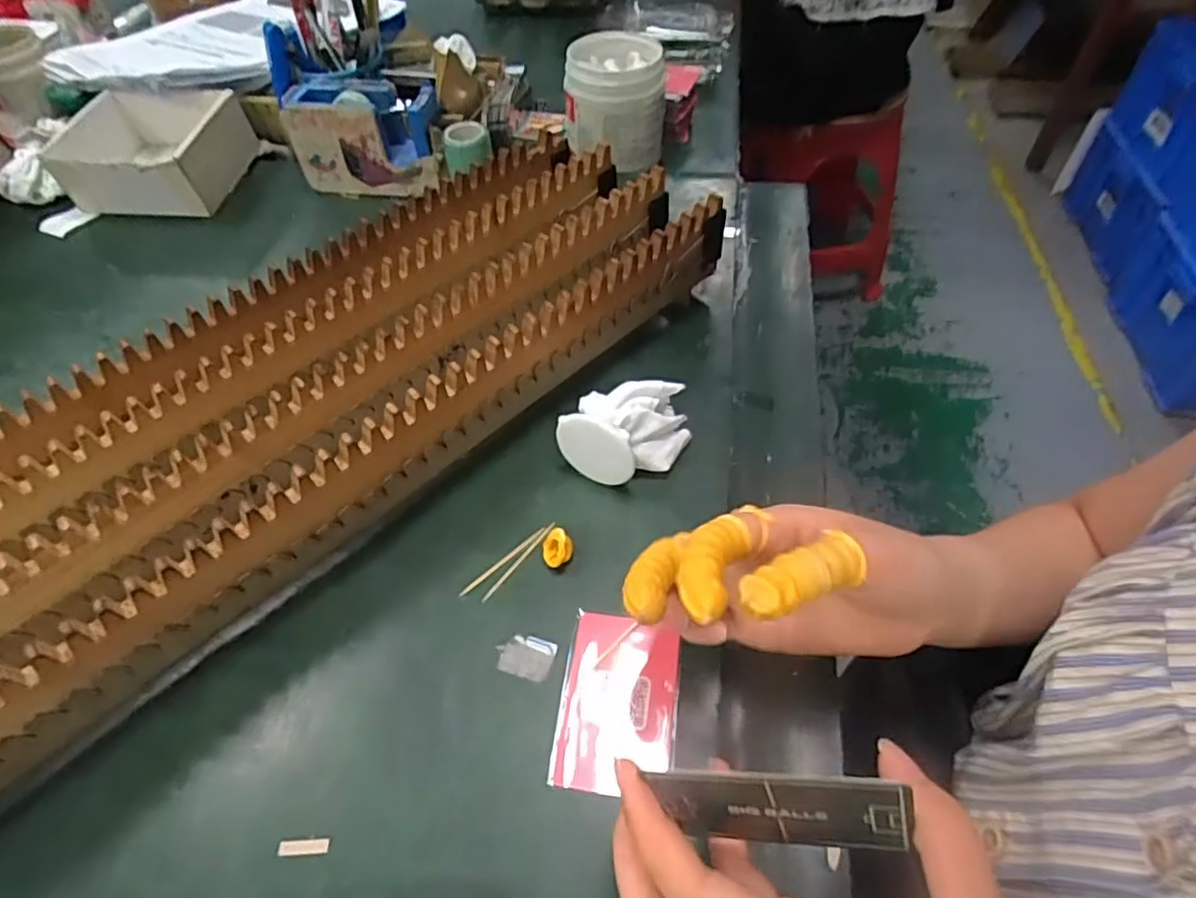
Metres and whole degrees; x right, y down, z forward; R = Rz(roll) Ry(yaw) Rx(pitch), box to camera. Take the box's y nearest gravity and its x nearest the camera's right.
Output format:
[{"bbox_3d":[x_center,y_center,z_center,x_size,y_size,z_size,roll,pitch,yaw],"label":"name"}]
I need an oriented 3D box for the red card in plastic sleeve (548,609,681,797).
[{"bbox_3d":[0.010,0.125,0.326,0.056,0.004,0.085,3,54,10],"label":"red card in plastic sleeve"}]

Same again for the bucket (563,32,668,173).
[{"bbox_3d":[0.018,-0.344,0.654,0.097,0.103,0.088,0,52,4],"label":"bucket"}]

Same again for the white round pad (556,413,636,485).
[{"bbox_3d":[-0.001,0.001,0.396,0.049,0.052,0.012,21,56,18],"label":"white round pad"}]

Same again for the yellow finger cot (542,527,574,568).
[{"bbox_3d":[-0.023,0.055,0.373,0.018,0.016,0.021,-11,48,-6],"label":"yellow finger cot"}]

